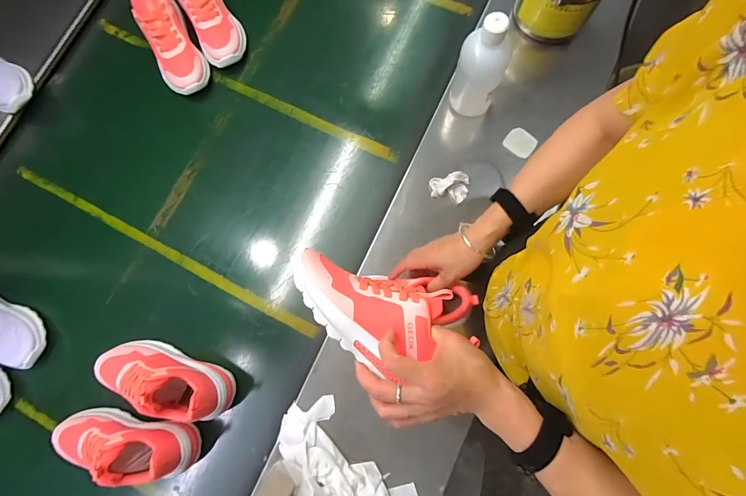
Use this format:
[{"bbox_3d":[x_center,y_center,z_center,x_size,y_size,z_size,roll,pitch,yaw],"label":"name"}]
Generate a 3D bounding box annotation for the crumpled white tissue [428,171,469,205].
[{"bbox_3d":[0.133,-0.108,0.606,0.067,0.026,0.049,13,84,5],"label":"crumpled white tissue"}]

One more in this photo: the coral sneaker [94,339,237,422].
[{"bbox_3d":[-0.347,0.206,0.549,0.236,0.110,0.083,14,78,9],"label":"coral sneaker"}]

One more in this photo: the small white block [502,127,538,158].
[{"bbox_3d":[0.266,-0.191,0.625,0.054,0.008,0.045,41,87,8],"label":"small white block"}]

